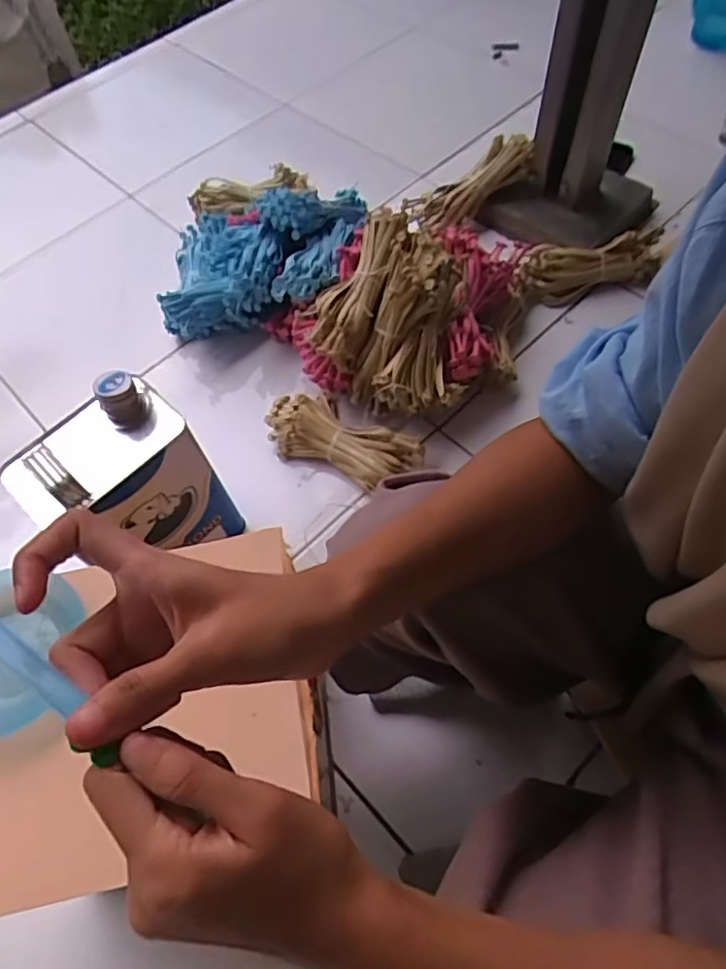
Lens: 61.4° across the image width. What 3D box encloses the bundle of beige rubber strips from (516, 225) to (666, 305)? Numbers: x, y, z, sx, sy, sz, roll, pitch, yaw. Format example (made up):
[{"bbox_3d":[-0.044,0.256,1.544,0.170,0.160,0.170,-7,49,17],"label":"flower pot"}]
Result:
[{"bbox_3d":[0.338,-0.335,0.937,0.238,0.052,0.075,-14,61,-3],"label":"bundle of beige rubber strips"}]

